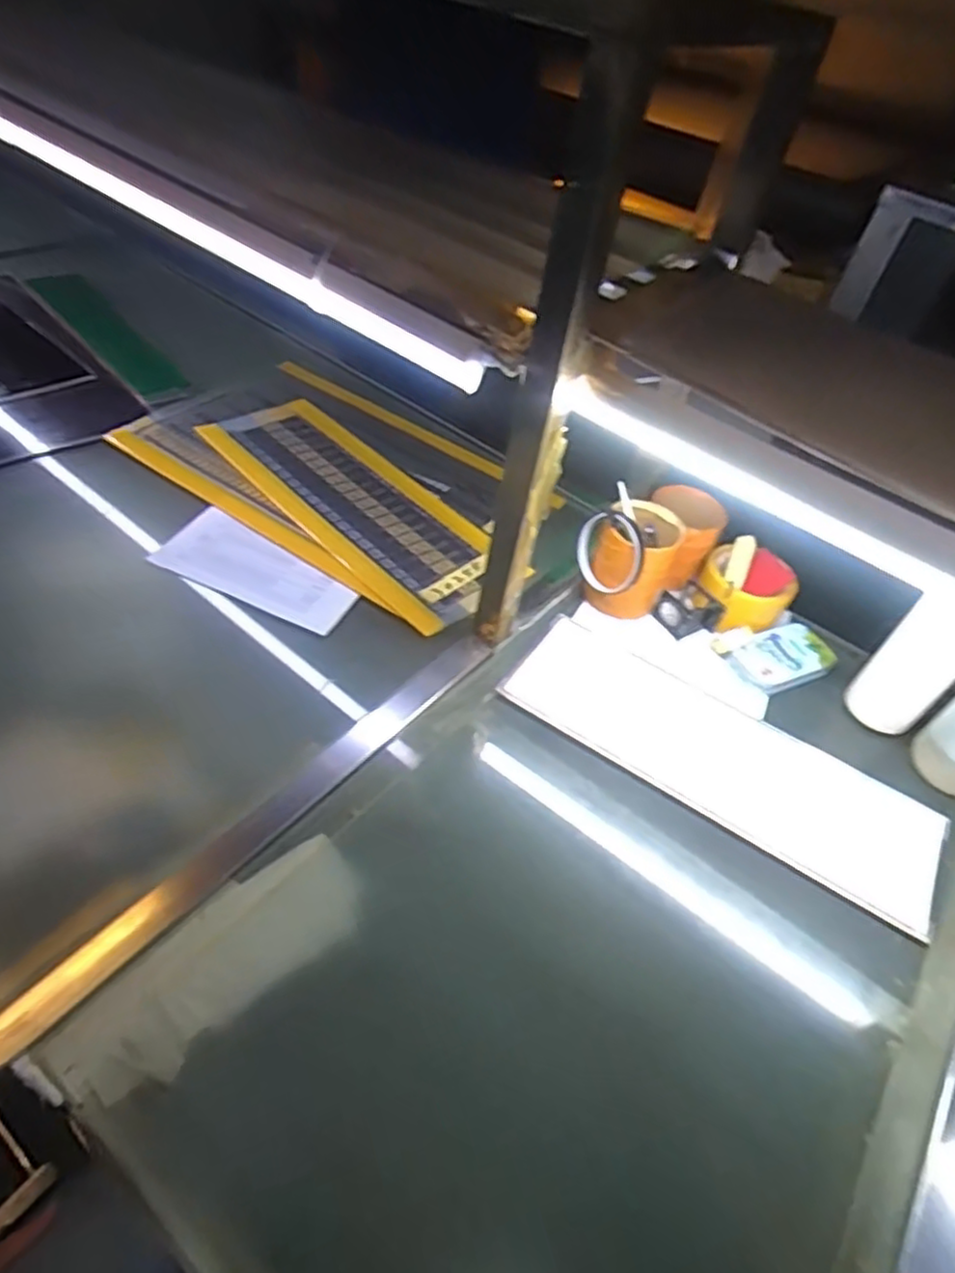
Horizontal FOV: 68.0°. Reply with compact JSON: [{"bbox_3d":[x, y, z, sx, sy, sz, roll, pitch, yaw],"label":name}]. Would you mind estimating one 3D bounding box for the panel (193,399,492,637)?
[{"bbox_3d":[-0.143,-0.169,0.855,0.432,0.018,0.167,39,52,23],"label":"panel"}]

